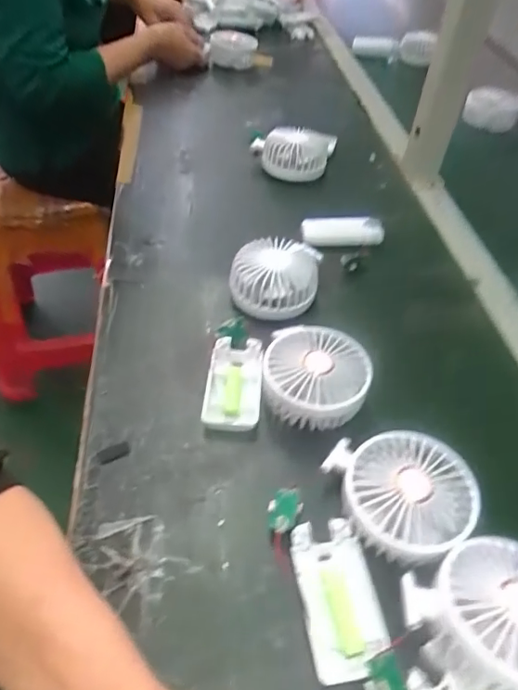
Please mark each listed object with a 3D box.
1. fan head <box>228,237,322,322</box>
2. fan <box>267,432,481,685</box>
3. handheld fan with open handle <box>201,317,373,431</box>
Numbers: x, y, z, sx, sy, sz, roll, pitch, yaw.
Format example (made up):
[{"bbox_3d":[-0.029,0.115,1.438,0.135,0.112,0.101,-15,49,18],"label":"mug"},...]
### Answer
[{"bbox_3d":[0.016,-0.070,0.516,0.083,0.039,0.083,9,47,4],"label":"fan head"},{"bbox_3d":[0.068,0.123,0.351,0.112,0.045,0.162,36,54,26],"label":"fan"},{"bbox_3d":[0.022,0.021,0.433,0.127,0.044,0.103,7,47,2],"label":"handheld fan with open handle"}]

